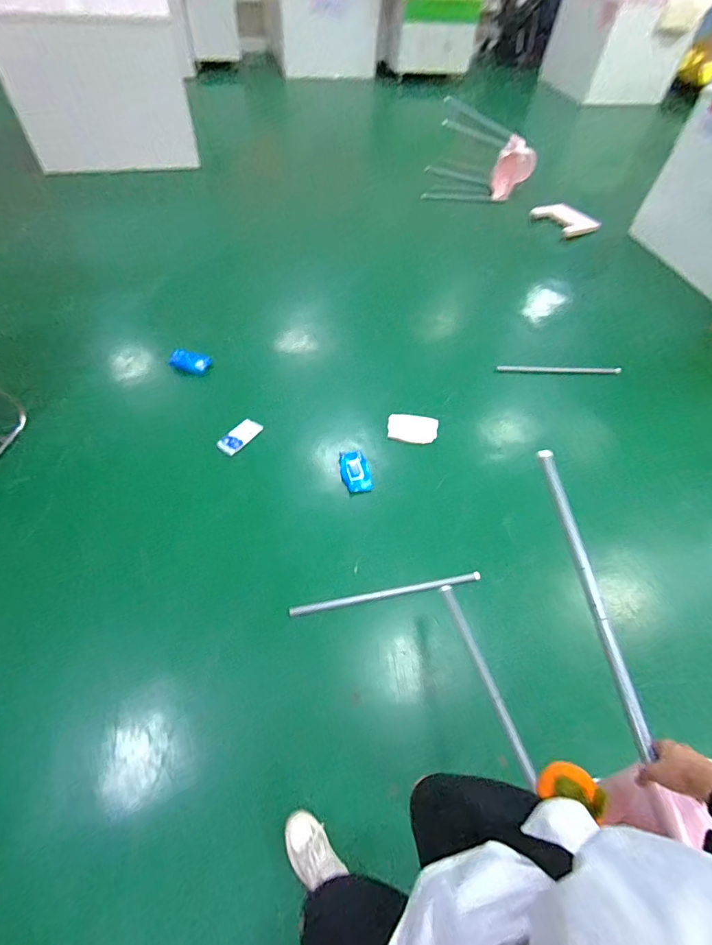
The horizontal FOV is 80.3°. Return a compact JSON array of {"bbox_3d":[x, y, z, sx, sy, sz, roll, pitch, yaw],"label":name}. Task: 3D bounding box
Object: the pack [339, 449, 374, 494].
[{"bbox_3d":[-0.005,-0.003,1.885,0.130,0.072,0.203,-12,57,-12],"label":"pack"}]

